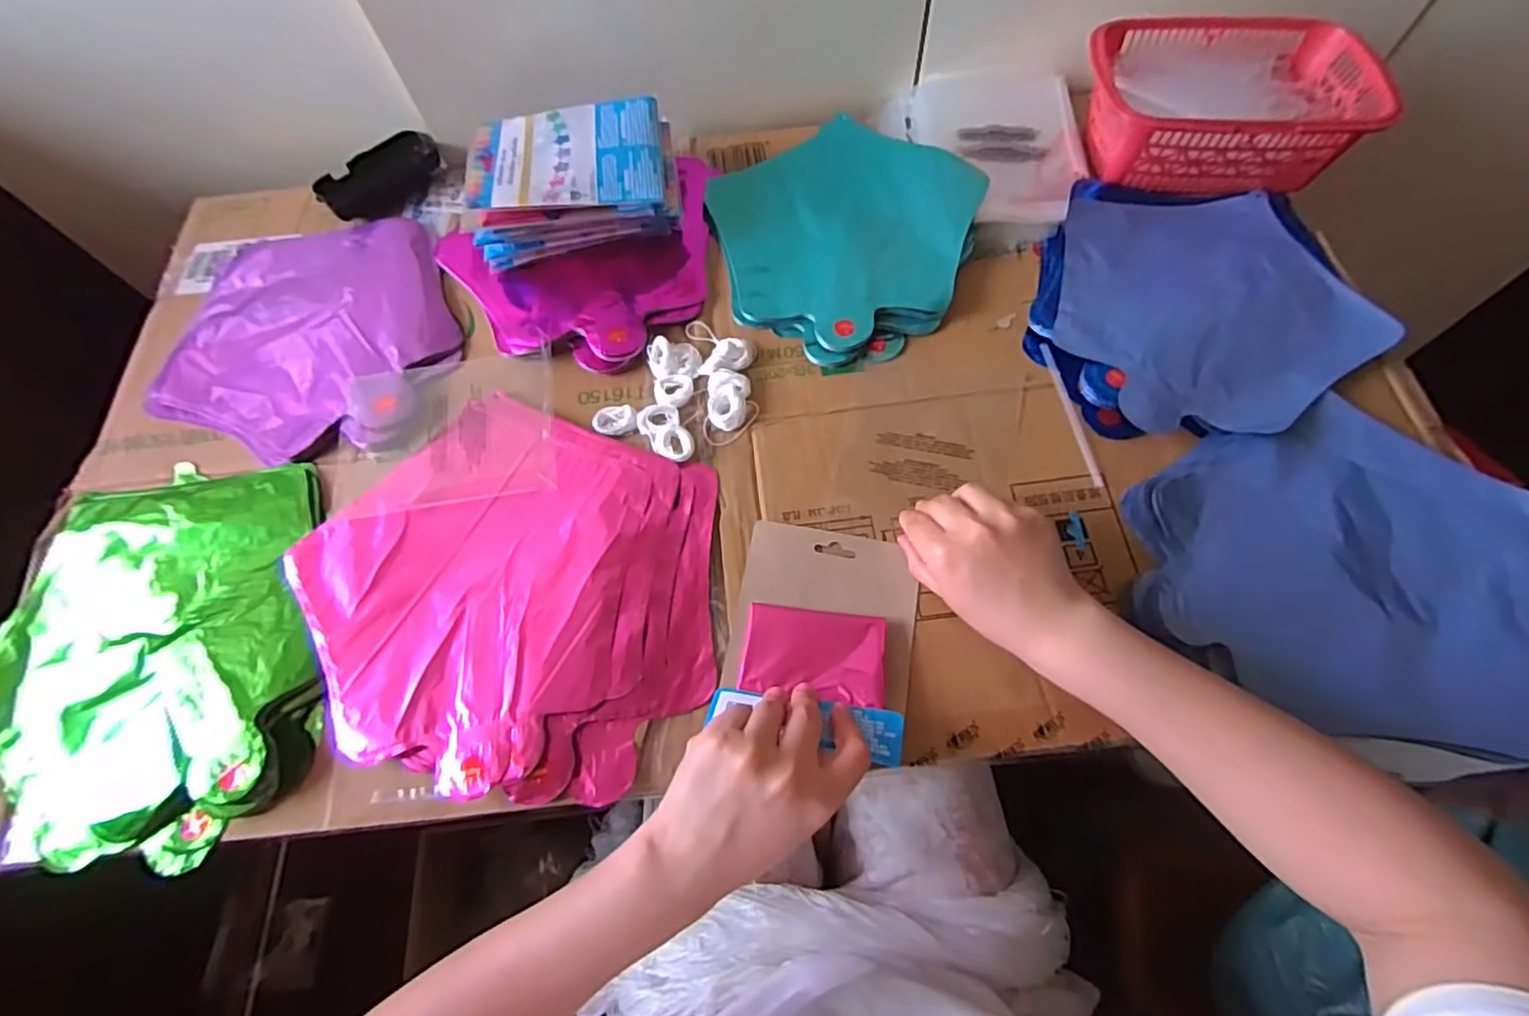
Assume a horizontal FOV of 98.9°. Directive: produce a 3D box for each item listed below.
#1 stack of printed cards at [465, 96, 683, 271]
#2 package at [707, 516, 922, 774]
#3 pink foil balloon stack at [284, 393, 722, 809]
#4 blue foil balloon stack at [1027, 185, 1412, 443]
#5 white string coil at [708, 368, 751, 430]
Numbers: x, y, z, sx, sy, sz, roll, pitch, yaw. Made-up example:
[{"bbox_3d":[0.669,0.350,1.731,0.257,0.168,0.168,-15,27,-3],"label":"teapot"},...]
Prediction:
[{"bbox_3d":[-0.157,-0.267,0.543,0.166,0.064,0.117,-9,65,-1],"label":"stack of printed cards"},{"bbox_3d":[0.036,0.074,0.410,0.113,0.029,0.135,10,68,7],"label":"package"},{"bbox_3d":[-0.165,0.049,0.426,0.275,0.019,0.235,10,66,8],"label":"pink foil balloon stack"},{"bbox_3d":[0.329,-0.156,0.488,0.230,0.025,0.254,16,67,10],"label":"blue foil balloon stack"},{"bbox_3d":[-0.026,-0.080,0.479,0.030,0.010,0.048,-4,65,1],"label":"white string coil"}]

